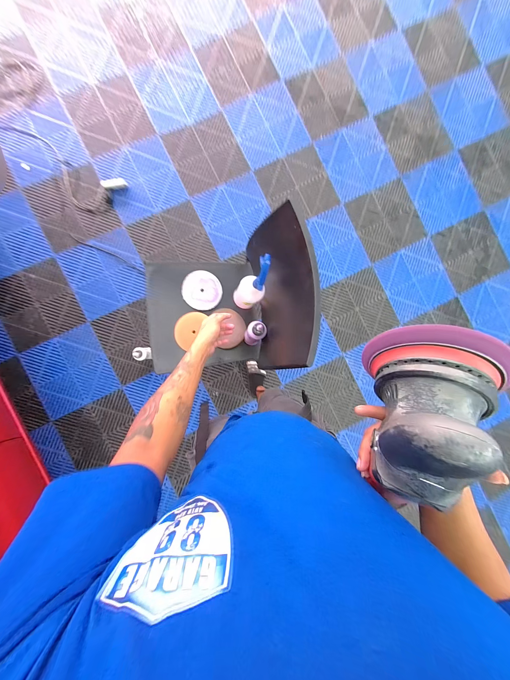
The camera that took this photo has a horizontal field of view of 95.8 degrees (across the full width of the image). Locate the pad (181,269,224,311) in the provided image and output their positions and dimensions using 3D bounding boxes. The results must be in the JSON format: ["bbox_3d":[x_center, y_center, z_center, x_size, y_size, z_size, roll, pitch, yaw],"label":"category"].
[{"bbox_3d":[-0.205,-0.194,0.898,0.146,0.027,0.150,2,88,-5],"label":"pad"}]

